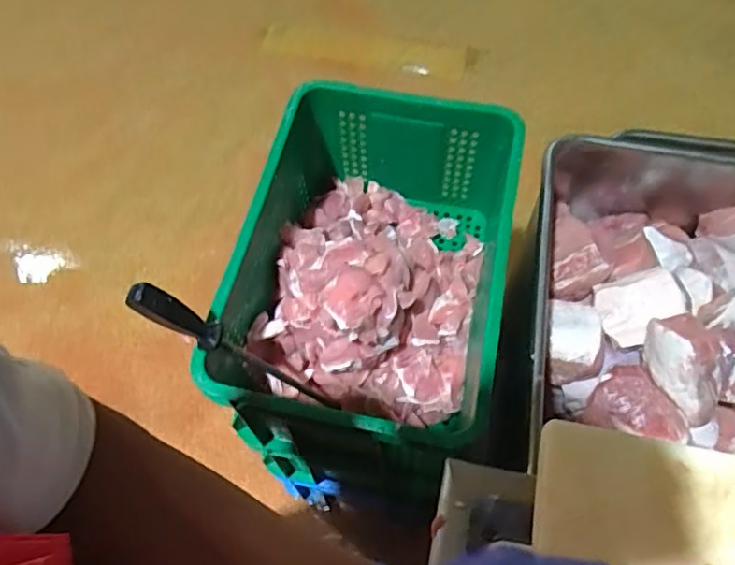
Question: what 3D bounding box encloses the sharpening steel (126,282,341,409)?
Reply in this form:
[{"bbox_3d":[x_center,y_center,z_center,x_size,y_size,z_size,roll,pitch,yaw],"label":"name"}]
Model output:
[{"bbox_3d":[-0.148,0.099,0.772,0.031,0.375,0.031,-9,57,31],"label":"sharpening steel"}]

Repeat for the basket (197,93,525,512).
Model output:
[{"bbox_3d":[0.006,-0.004,0.920,0.370,0.265,0.529,9,62,6],"label":"basket"}]

